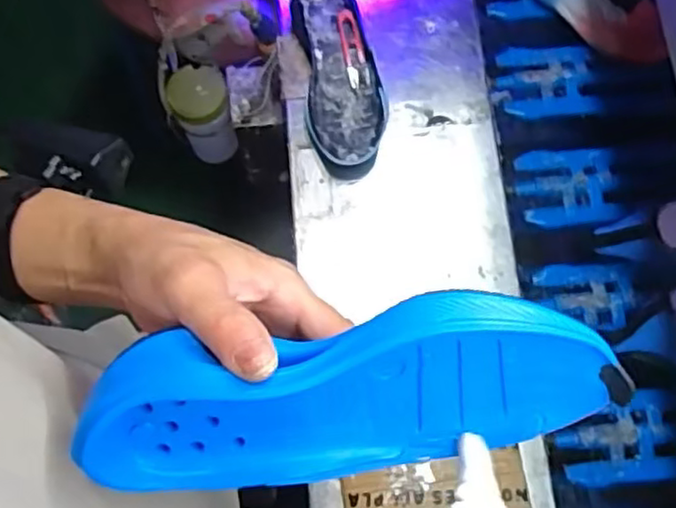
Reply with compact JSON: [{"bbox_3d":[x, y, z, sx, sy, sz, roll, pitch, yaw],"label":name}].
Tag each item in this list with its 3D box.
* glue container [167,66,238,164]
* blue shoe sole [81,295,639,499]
[{"bbox_3d":[-0.176,-0.186,0.920,0.072,0.108,0.089,-21,78,-3],"label":"glue container"},{"bbox_3d":[0.001,0.066,0.323,0.234,0.092,0.043,-9,40,4],"label":"blue shoe sole"}]

